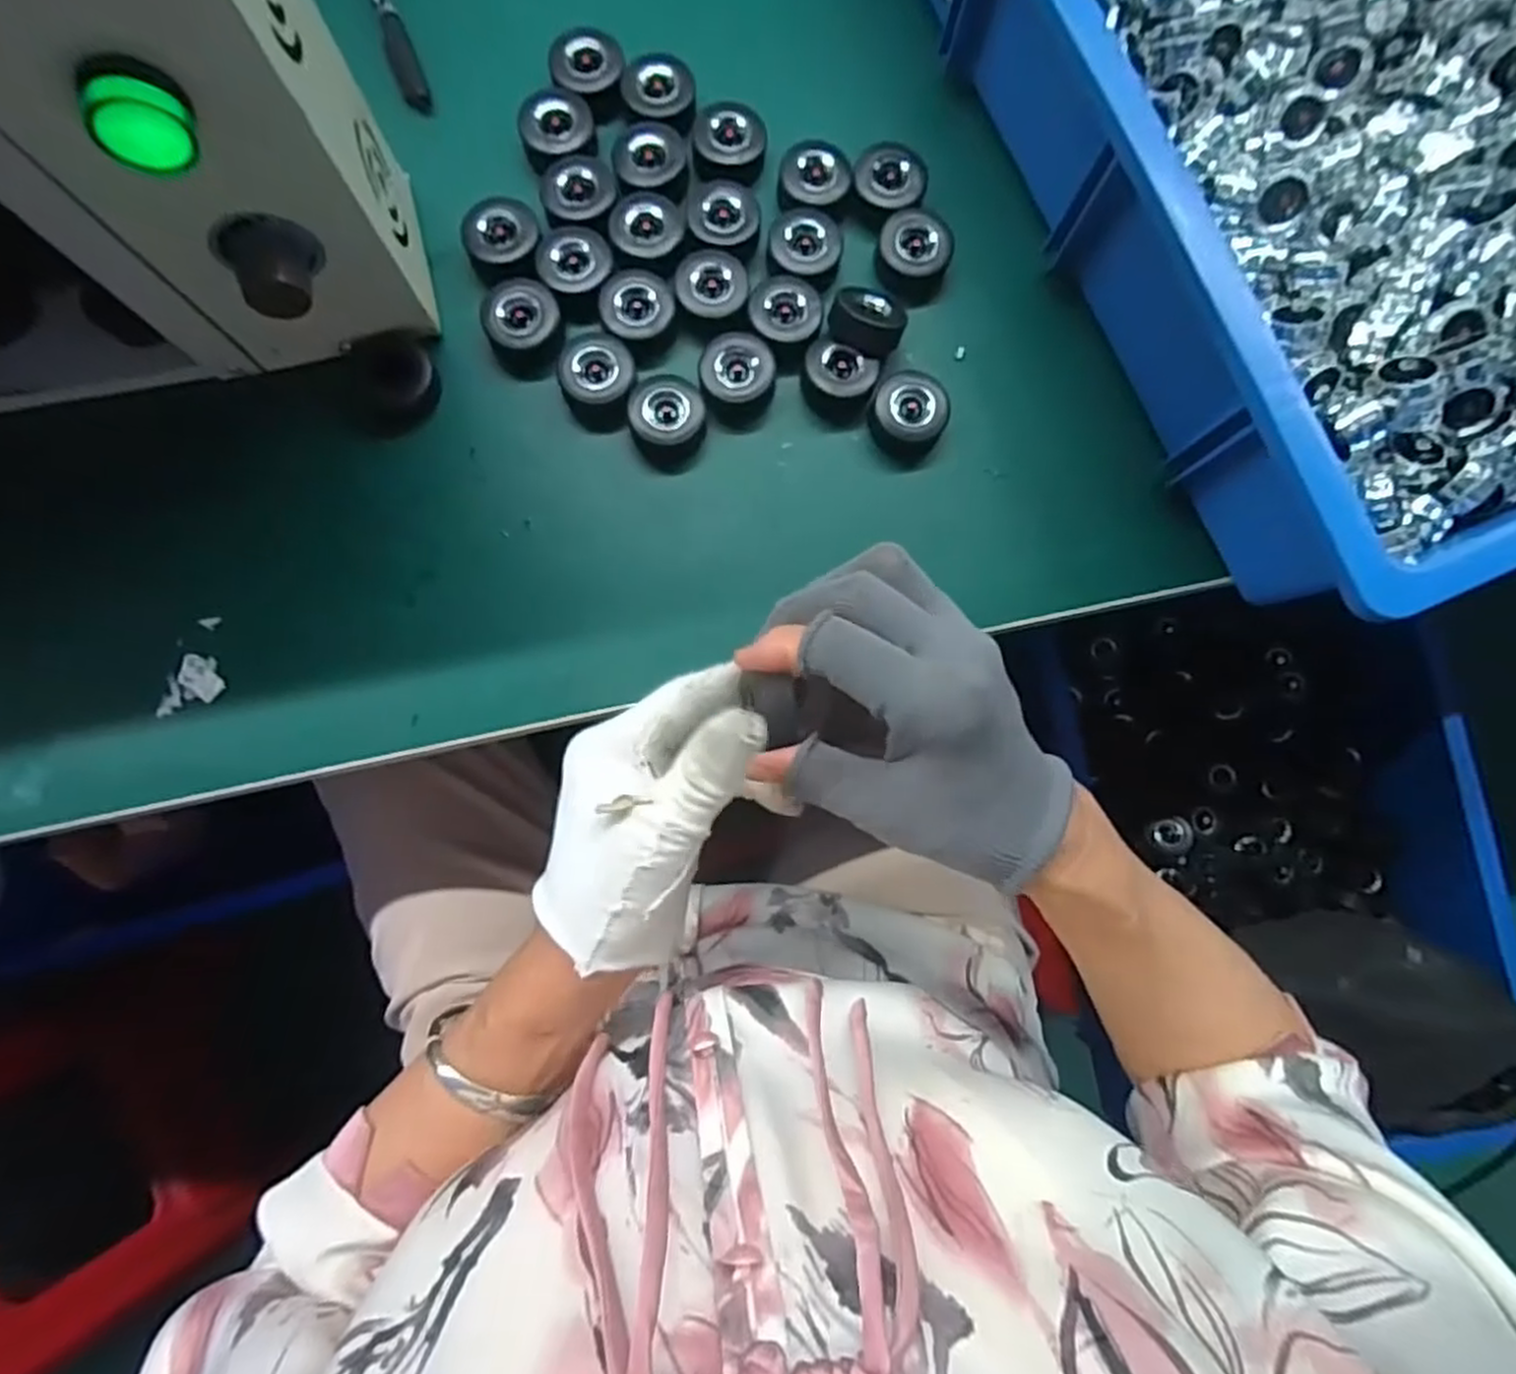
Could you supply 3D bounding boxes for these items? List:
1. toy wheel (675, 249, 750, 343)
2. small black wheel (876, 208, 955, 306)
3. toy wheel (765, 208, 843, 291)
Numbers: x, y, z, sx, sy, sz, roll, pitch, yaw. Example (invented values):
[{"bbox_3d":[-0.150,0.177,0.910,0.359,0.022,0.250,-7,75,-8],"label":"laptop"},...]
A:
[{"bbox_3d":[-0.023,-0.197,0.379,0.035,0.023,0.041,3,85,-2],"label":"toy wheel"},{"bbox_3d":[0.080,-0.221,0.385,0.037,0.022,0.035,0,85,-3],"label":"small black wheel"},{"bbox_3d":[0.024,-0.220,0.382,0.037,0.019,0.035,0,85,-3],"label":"toy wheel"}]

